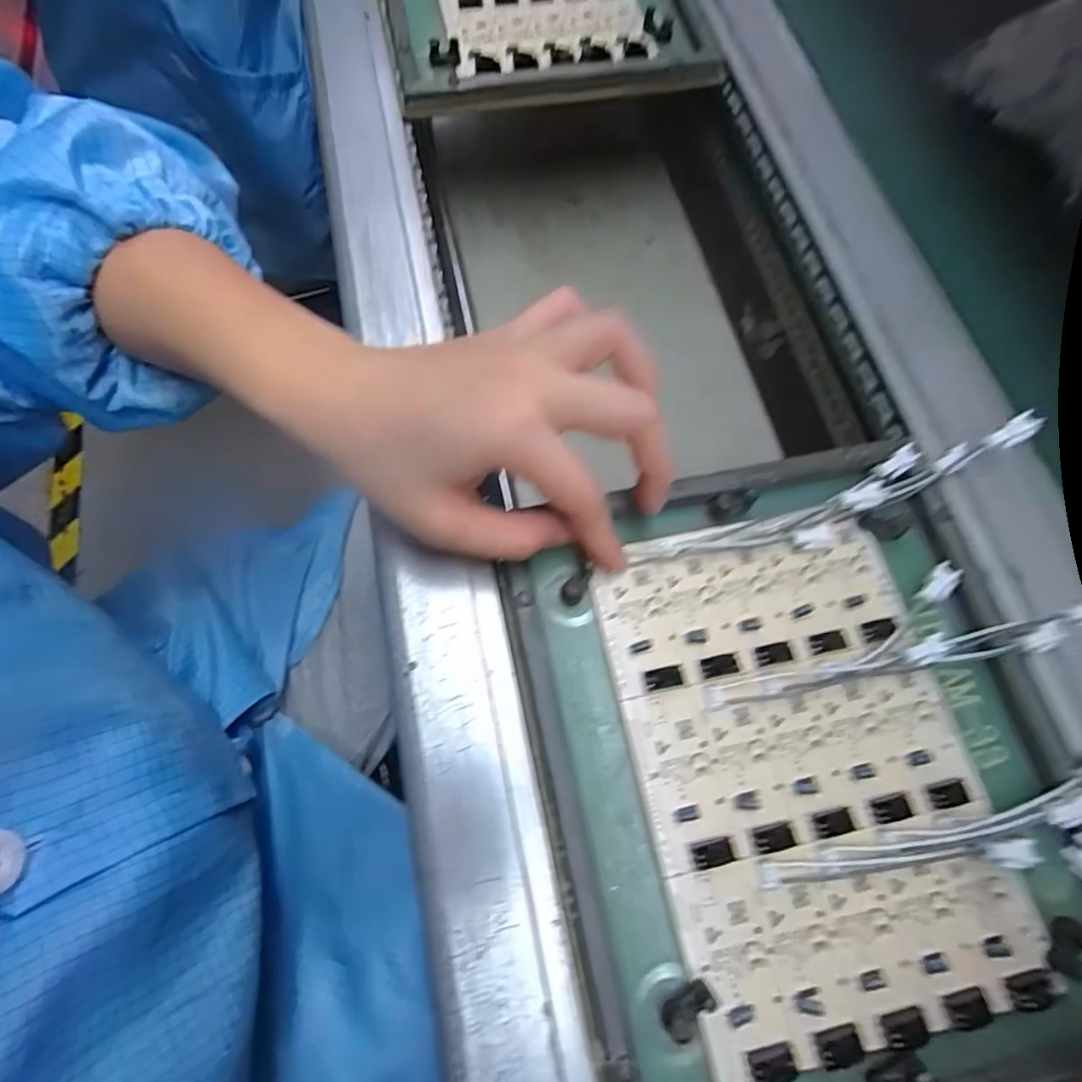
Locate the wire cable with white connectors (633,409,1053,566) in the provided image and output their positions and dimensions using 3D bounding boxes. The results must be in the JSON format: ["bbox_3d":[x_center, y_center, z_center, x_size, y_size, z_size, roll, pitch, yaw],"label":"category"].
[{"bbox_3d":[0.128,-0.014,0.256,0.180,0.016,0.026,-22,90,-1],"label":"wire cable with white connectors"}]

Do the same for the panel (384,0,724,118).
[{"bbox_3d":[-0.008,-0.394,0.403,0.203,0.012,0.244,-11,70,-5],"label":"panel"}]

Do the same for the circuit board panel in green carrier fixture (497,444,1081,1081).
[{"bbox_3d":[0.098,0.083,0.228,0.192,0.017,0.229,-13,70,-6],"label":"circuit board panel in green carrier fixture"}]

